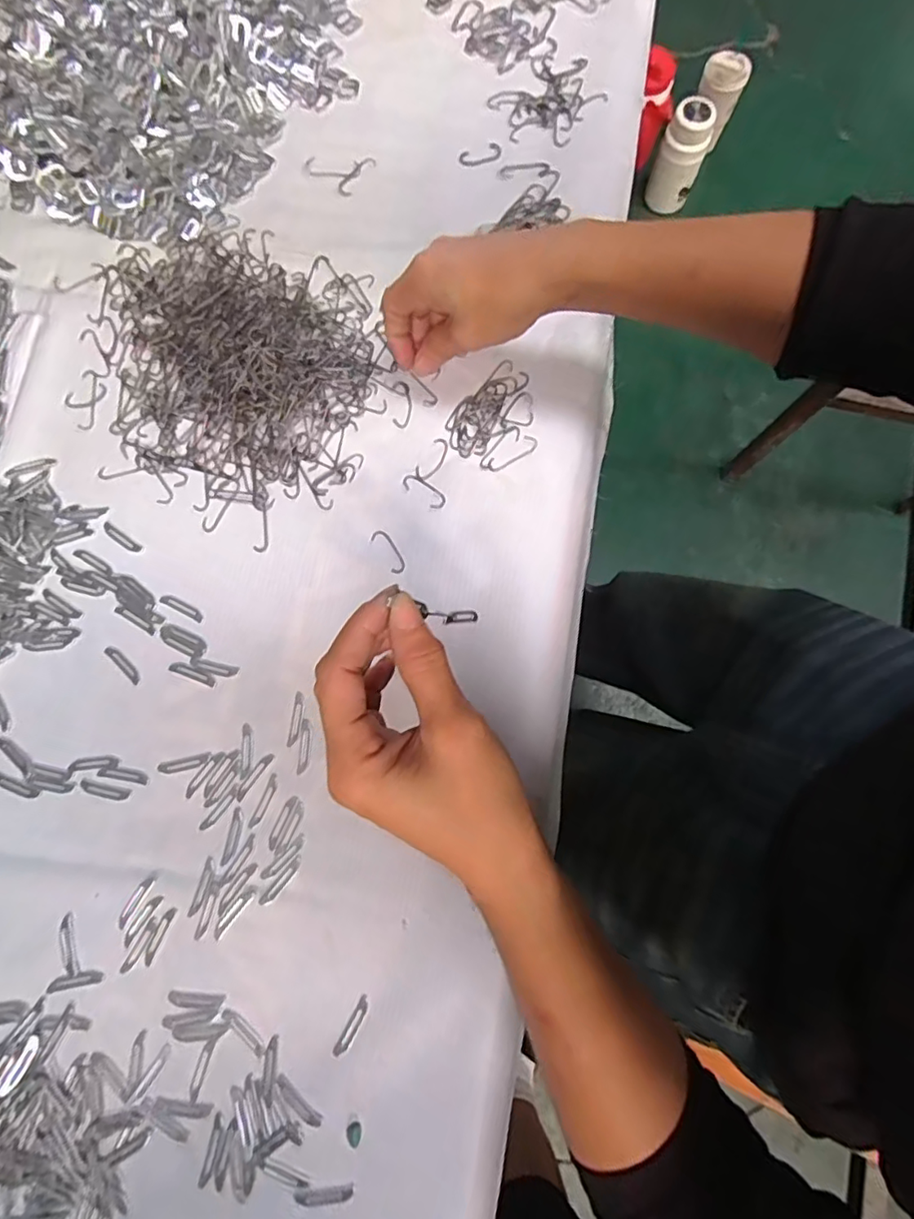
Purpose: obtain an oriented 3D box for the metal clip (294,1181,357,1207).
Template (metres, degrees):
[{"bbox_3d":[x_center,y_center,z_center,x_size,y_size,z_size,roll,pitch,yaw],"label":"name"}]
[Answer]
[{"bbox_3d":[-0.077,0.337,0.317,0.033,0.004,0.010,-1,79,0],"label":"metal clip"}]

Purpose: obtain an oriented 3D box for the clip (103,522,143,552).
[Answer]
[{"bbox_3d":[-0.233,-0.050,0.383,0.032,0.004,0.007,36,82,7],"label":"clip"}]

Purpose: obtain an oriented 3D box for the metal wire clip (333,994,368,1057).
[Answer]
[{"bbox_3d":[-0.063,0.253,0.334,0.008,0.007,0.035,29,81,6],"label":"metal wire clip"}]

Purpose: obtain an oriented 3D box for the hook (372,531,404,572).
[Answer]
[{"bbox_3d":[-0.046,-0.040,0.378,0.012,0.004,0.033,-33,81,-5],"label":"hook"}]

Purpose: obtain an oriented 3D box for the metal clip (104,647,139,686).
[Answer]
[{"bbox_3d":[-0.224,0.037,0.369,0.033,0.004,0.008,44,83,8],"label":"metal clip"}]

